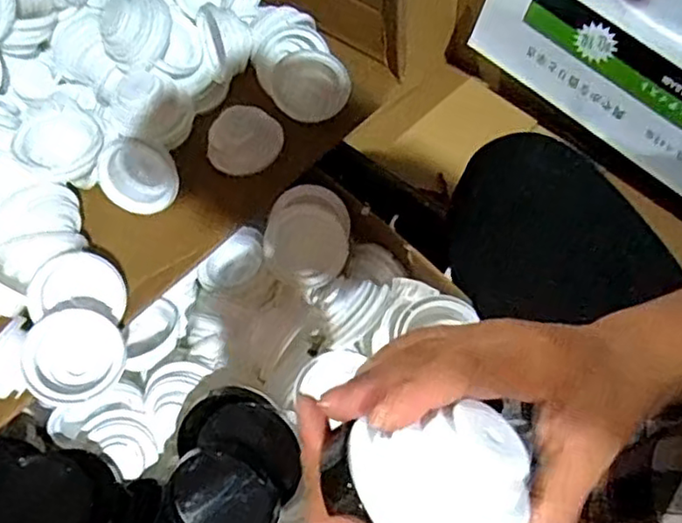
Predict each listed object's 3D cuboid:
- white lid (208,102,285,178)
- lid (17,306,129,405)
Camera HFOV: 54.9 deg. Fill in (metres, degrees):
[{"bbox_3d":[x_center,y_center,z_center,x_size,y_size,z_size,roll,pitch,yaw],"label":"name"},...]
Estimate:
[{"bbox_3d":[-0.102,-0.128,0.702,0.075,0.015,0.074,-6,107,-20],"label":"white lid"},{"bbox_3d":[-0.225,0.078,0.554,0.079,0.028,0.076,-1,98,-10],"label":"lid"}]

